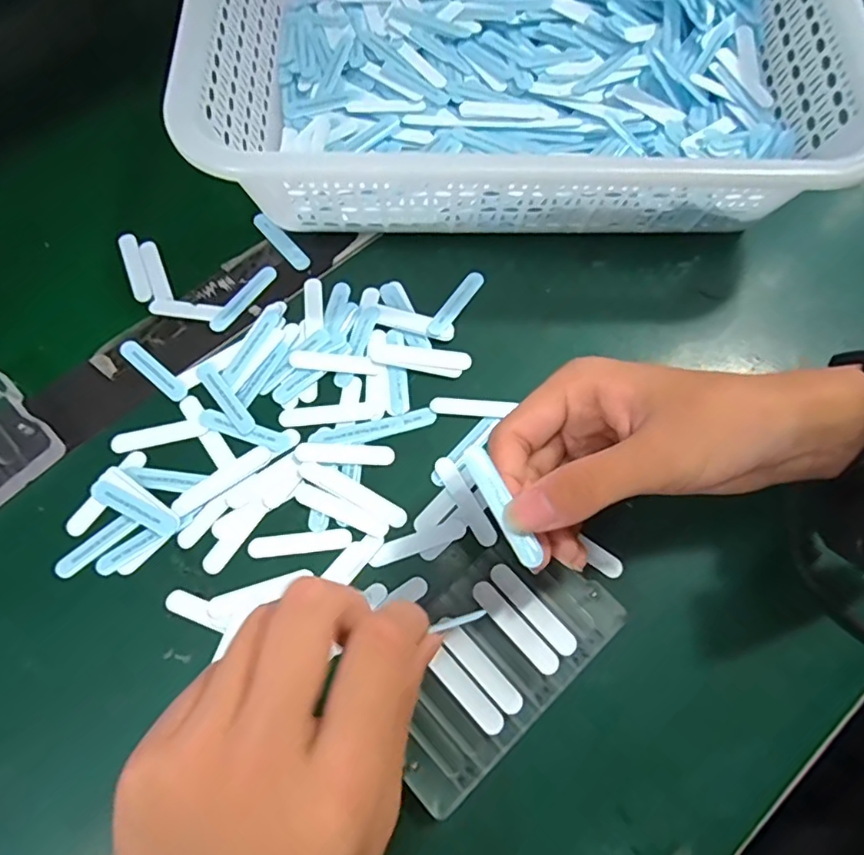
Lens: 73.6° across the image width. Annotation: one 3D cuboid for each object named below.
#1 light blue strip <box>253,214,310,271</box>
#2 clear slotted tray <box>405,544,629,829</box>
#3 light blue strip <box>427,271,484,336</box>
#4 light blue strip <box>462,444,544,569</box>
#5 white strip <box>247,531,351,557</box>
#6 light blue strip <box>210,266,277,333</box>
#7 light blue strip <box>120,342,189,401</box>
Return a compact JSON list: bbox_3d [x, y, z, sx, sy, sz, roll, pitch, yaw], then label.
[{"bbox_3d":[-0.091,-0.113,0.349,0.010,0.004,0.048,-40,75,-13],"label":"light blue strip"},{"bbox_3d":[0.026,0.105,0.266,0.118,0.008,0.067,-41,75,-14],"label":"clear slotted tray"},{"bbox_3d":[0.014,-0.072,0.335,0.011,0.004,0.049,32,73,11],"label":"light blue strip"},{"bbox_3d":[0.027,0.030,0.224,0.010,0.004,0.051,-28,77,-10],"label":"light blue strip"},{"bbox_3d":[-0.066,0.058,0.288,0.051,0.004,0.010,-5,70,-2],"label":"white strip"},{"bbox_3d":[-0.110,-0.076,0.336,0.011,0.004,0.050,35,74,12],"label":"light blue strip"},{"bbox_3d":[-0.155,-0.033,0.320,0.051,0.004,0.011,39,74,13],"label":"light blue strip"}]

